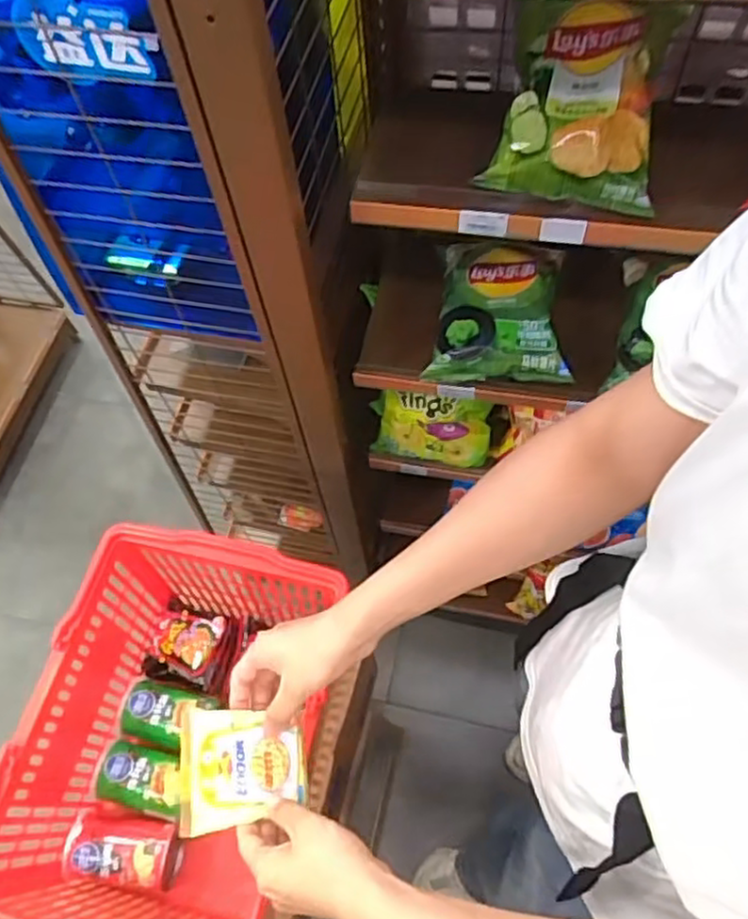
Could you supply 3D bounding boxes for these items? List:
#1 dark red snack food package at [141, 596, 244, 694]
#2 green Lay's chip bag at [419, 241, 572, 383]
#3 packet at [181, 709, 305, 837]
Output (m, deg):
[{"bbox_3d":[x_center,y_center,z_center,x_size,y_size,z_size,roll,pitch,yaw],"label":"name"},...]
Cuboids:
[{"bbox_3d":[-0.233,0.238,0.916,0.110,0.030,0.099,11,63,10],"label":"dark red snack food package"},{"bbox_3d":[0.145,-0.183,0.846,0.160,0.052,0.190,2,62,5],"label":"green Lay's chip bag"},{"bbox_3d":[-0.110,0.254,0.591,0.099,0.018,0.089,-5,61,1],"label":"packet"}]

